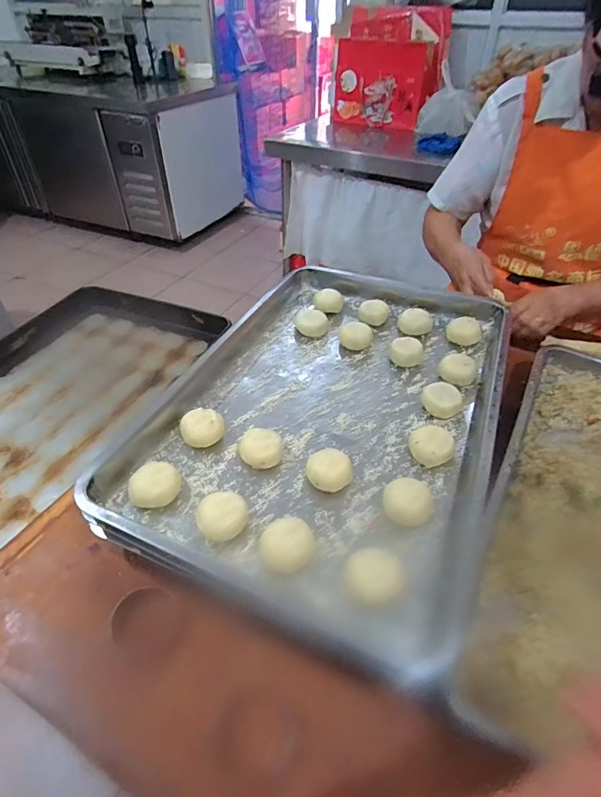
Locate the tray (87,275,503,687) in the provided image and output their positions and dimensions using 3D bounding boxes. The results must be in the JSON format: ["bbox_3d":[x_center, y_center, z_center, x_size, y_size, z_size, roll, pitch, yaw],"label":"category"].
[{"bbox_3d":[0.056,-0.007,0.605,0.406,0.067,0.621,15,45,15],"label":"tray"}]

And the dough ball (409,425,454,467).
[{"bbox_3d":[0.159,0.057,0.516,0.044,0.031,0.040,0,43,0],"label":"dough ball"}]

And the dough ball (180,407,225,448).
[{"bbox_3d":[-0.120,0.034,0.529,0.052,0.029,0.042,-13,44,-14],"label":"dough ball"}]

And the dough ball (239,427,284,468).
[{"bbox_3d":[-0.046,0.059,0.513,0.051,0.023,0.043,-6,43,-7],"label":"dough ball"}]

